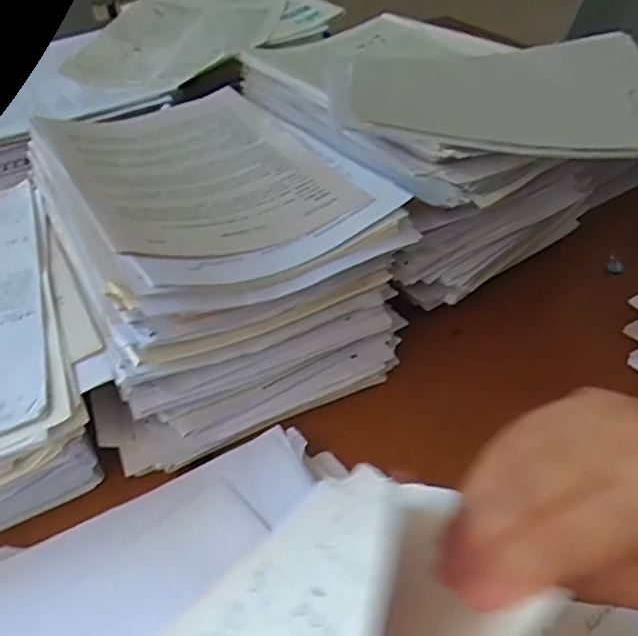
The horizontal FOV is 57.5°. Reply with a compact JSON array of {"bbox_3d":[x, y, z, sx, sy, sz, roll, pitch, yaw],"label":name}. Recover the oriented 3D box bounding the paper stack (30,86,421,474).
[{"bbox_3d":[-0.086,-0.076,0.508,0.232,0.143,0.330,-17,44,-16],"label":"paper stack"}]

